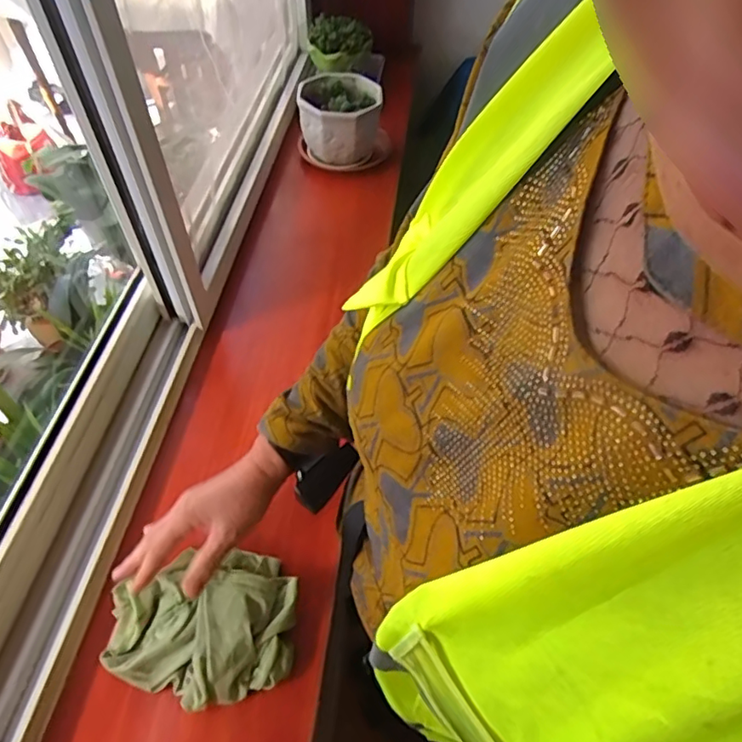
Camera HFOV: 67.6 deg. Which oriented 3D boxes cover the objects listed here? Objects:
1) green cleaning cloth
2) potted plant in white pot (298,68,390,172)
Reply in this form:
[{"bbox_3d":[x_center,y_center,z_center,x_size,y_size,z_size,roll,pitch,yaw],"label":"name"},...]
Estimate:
[{"bbox_3d":[-0.162,0.244,0.535,0.173,0.032,0.134,-7,53,-7],"label":"green cleaning cloth"},{"bbox_3d":[-0.052,-0.480,1.066,0.172,0.121,0.172,2,53,-1],"label":"potted plant in white pot"}]

